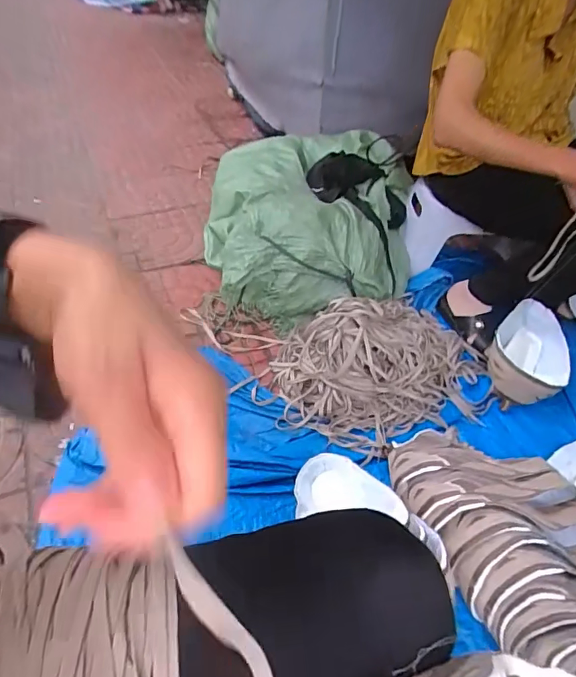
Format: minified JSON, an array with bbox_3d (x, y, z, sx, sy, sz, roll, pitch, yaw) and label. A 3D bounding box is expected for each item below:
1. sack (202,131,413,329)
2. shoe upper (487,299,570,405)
[{"bbox_3d":[0.056,-0.290,1.153,0.494,0.262,0.479,4,45,-1],"label":"sack"},{"bbox_3d":[0.520,0.036,0.979,0.168,0.101,0.240,36,53,27],"label":"shoe upper"}]

